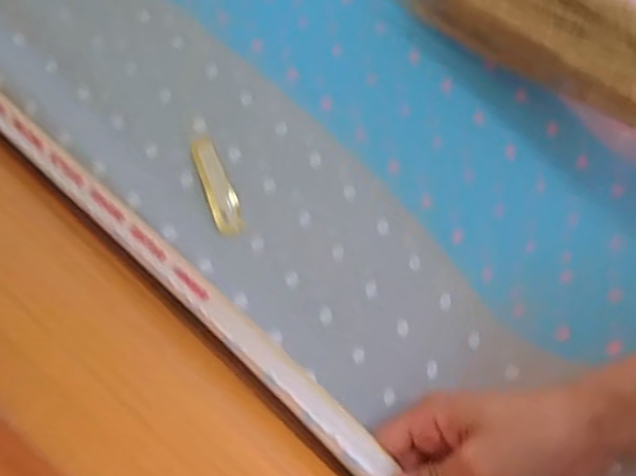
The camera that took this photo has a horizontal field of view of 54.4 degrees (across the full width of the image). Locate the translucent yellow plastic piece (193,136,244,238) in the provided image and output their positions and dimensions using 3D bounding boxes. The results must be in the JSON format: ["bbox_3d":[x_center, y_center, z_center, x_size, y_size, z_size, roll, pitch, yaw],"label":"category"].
[{"bbox_3d":[-0.062,-0.033,0.382,0.017,0.004,0.064,-20,78,-6],"label":"translucent yellow plastic piece"}]

